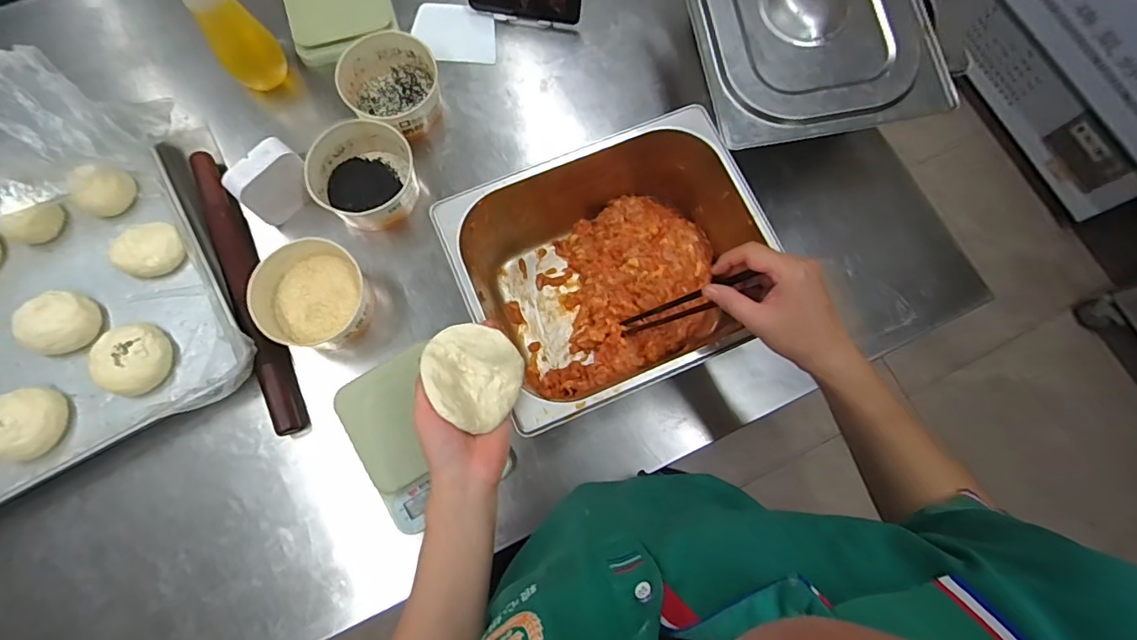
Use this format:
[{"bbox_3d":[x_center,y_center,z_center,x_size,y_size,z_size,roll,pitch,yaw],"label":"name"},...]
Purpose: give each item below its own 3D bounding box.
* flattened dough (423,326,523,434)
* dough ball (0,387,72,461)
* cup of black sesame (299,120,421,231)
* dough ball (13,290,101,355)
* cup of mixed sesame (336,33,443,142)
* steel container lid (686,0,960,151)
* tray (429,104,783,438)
[{"bbox_3d":[-0.084,0.045,0.467,0.079,0.039,0.091,-41,81,-10],"label":"flattened dough"},{"bbox_3d":[-0.630,0.120,0.606,0.069,0.035,0.084,-1,76,-2],"label":"dough ball"},{"bbox_3d":[-0.266,-0.186,0.689,0.122,0.073,0.118,0,76,-1],"label":"cup of black sesame"},{"bbox_3d":[-0.615,0.001,0.629,0.081,0.039,0.074,0,76,-1],"label":"dough ball"},{"bbox_3d":[-0.233,-0.312,0.711,0.124,0.073,0.118,0,76,-1],"label":"cup of mixed sesame"},{"bbox_3d":[0.284,-0.368,0.613,0.273,0.027,0.337,-8,77,-3],"label":"steel container lid"},{"bbox_3d":[0.045,-0.057,0.605,0.321,0.155,0.267,-25,78,-7],"label":"tray"}]

